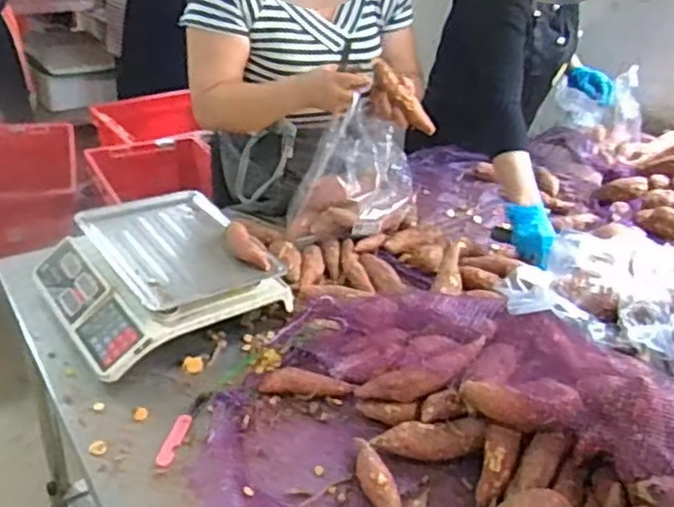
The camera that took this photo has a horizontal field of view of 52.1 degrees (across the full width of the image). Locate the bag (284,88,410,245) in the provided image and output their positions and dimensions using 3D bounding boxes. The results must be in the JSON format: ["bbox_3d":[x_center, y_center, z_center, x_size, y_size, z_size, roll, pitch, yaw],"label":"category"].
[{"bbox_3d":[0.038,-0.164,1.361,0.213,0.221,0.220,11,32,7],"label":"bag"}]

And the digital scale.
[{"bbox_3d":[-0.315,0.016,1.155,0.317,0.106,0.382,-19,40,-35],"label":"digital scale"}]

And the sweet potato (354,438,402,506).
[{"bbox_3d":[0.050,0.290,0.870,0.037,0.031,0.151,-2,33,-14],"label":"sweet potato"}]

